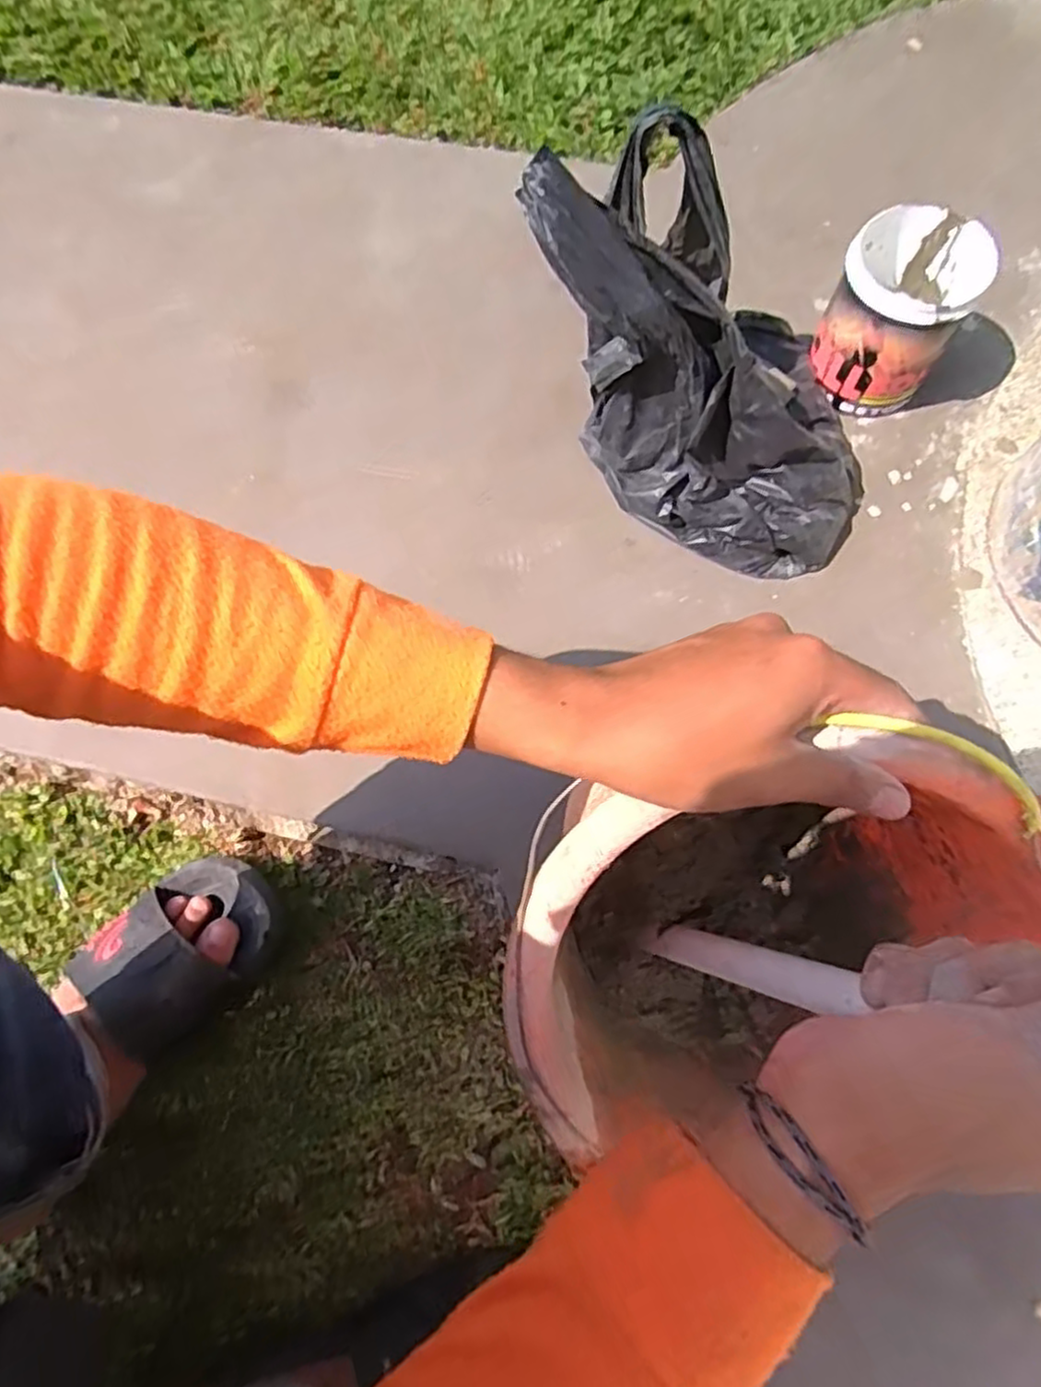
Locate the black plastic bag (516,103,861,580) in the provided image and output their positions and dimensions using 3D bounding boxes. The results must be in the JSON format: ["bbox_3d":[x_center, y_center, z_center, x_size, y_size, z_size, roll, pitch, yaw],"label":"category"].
[{"bbox_3d":[0.180,-0.262,0.554,0.217,0.230,0.276,-44,75,-9],"label":"black plastic bag"}]

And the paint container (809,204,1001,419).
[{"bbox_3d":[0.322,-0.327,0.625,0.100,0.124,0.114,27,77,12],"label":"paint container"}]

